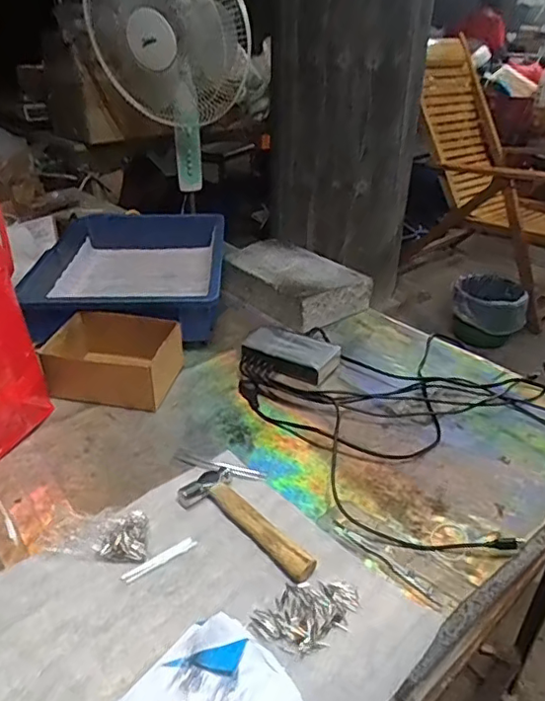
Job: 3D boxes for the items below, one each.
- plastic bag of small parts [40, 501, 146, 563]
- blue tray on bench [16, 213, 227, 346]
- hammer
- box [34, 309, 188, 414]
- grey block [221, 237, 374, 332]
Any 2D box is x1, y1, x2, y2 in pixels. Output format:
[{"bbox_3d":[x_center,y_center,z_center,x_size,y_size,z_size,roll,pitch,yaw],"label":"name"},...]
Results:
[{"bbox_3d":[-0.167,0.166,0.542,0.094,0.032,0.060,3,31,3],"label":"plastic bag of small parts"},{"bbox_3d":[-0.231,-0.136,0.972,0.284,0.090,0.439,-1,31,-3],"label":"blue tray on bench"},{"bbox_3d":[-0.029,0.174,0.553,0.058,0.019,0.156,-20,37,-31],"label":"hammer"},{"bbox_3d":[-0.209,0.009,0.753,0.159,0.069,0.118,5,32,6],"label":"box"},{"bbox_3d":[0.028,-0.122,0.971,0.151,0.066,0.244,-22,38,-33],"label":"grey block"}]

